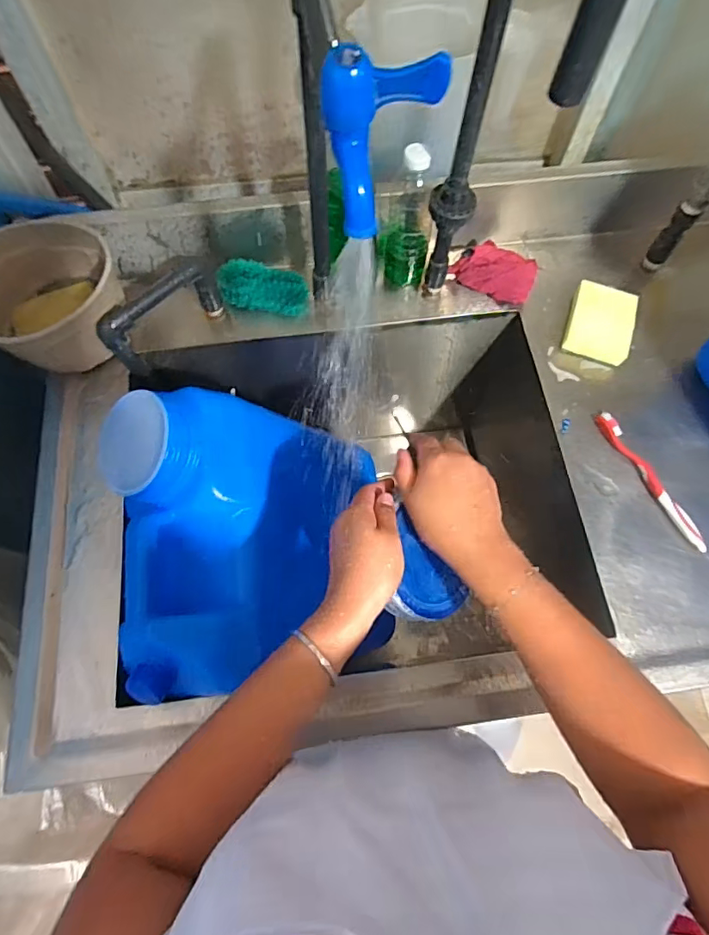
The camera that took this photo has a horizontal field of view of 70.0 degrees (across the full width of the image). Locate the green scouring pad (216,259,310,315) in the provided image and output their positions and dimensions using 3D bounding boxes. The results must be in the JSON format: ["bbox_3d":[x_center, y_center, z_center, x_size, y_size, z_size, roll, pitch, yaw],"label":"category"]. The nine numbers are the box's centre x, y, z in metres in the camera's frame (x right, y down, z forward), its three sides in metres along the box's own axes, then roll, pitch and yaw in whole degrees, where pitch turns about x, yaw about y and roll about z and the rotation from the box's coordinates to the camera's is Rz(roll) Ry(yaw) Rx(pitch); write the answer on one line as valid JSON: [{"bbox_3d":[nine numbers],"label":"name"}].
[{"bbox_3d":[-0.120,-0.235,0.670,0.117,0.036,0.059,14,69,5],"label":"green scouring pad"}]

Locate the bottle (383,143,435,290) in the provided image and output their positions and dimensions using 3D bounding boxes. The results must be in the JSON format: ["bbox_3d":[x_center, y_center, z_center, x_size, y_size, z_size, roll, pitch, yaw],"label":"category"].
[{"bbox_3d":[0.069,-0.305,0.633,0.062,0.179,0.067,7,68,2],"label":"bottle"}]

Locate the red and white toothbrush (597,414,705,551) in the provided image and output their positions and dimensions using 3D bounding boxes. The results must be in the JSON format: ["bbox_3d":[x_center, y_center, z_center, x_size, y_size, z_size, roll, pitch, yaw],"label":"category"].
[{"bbox_3d":[0.344,0.011,0.587,0.023,0.018,0.185,-27,71,-11],"label":"red and white toothbrush"}]

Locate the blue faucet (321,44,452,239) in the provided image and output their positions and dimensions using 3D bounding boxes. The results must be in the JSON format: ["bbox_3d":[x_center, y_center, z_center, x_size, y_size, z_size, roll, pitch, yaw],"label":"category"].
[{"bbox_3d":[0.012,-0.187,0.284,0.059,0.077,0.062,-16,69,-7],"label":"blue faucet"}]

